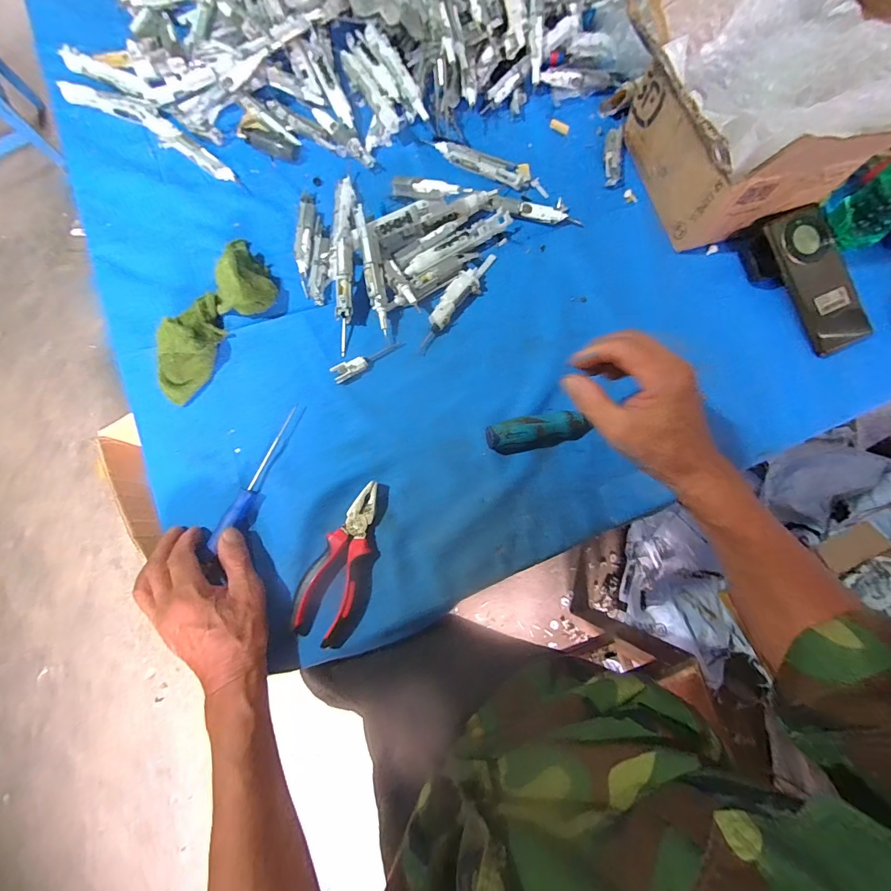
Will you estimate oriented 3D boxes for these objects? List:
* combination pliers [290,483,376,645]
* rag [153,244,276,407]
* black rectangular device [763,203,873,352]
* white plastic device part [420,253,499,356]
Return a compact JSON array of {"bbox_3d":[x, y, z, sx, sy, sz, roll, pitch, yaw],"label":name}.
[{"bbox_3d":[-0.096,0.117,0.402,0.061,0.021,0.154,23,77,5],"label":"combination pliers"},{"bbox_3d":[-0.256,-0.145,0.445,0.071,0.051,0.197,24,77,5],"label":"rag"},{"bbox_3d":[0.426,-0.189,0.461,0.071,0.015,0.163,-27,93,-7],"label":"black rectangular device"},{"bbox_3d":[0.013,-0.172,0.469,0.030,0.017,0.149,33,78,7],"label":"white plastic device part"}]

